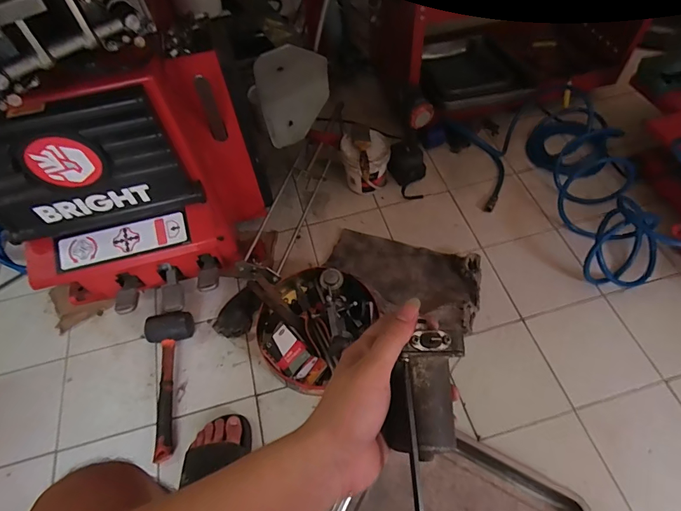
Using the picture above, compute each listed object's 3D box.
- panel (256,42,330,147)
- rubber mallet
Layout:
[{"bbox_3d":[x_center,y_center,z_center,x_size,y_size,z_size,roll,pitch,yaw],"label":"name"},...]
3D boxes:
[{"bbox_3d":[-0.098,-0.351,0.891,0.160,0.215,0.014,-28,60,-13],"label":"panel"},{"bbox_3d":[-0.374,0.256,0.839,0.096,0.055,0.297,-3,57,2],"label":"rubber mallet"}]

